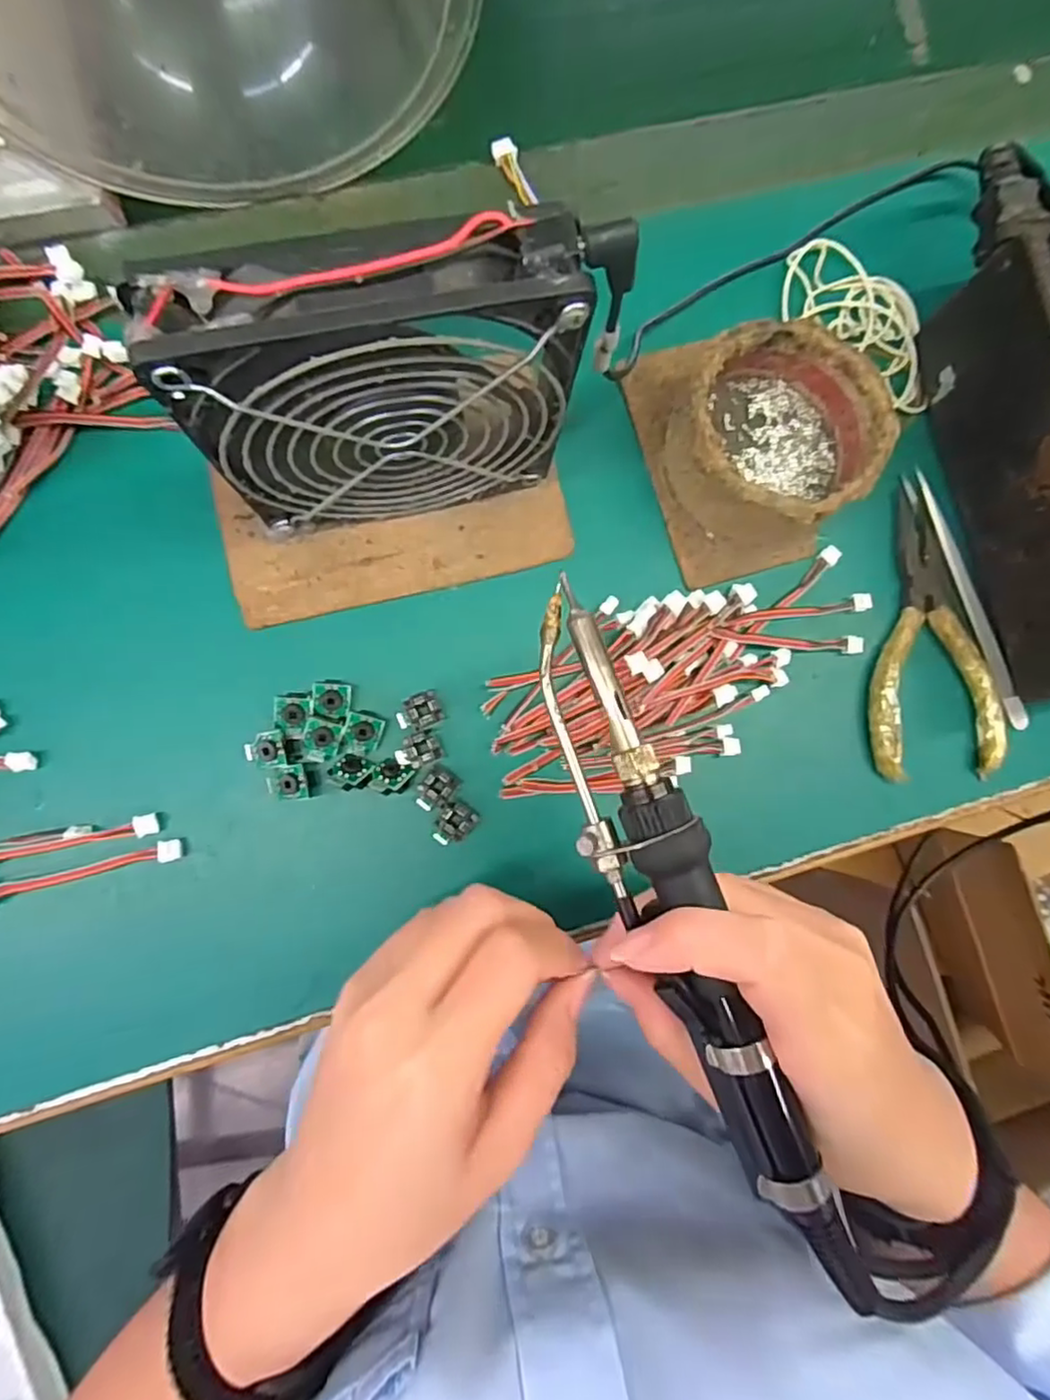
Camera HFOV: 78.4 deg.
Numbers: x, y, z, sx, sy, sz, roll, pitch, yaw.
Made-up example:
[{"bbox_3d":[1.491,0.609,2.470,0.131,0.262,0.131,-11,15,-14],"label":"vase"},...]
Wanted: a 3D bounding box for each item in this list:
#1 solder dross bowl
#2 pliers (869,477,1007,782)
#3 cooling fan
[{"bbox_3d":[0.104,-0.112,0.275,0.084,0.040,0.080,0,84,-4],"label":"solder dross bowl"},{"bbox_3d":[0.183,-0.031,0.292,0.059,0.013,0.131,-1,84,-4],"label":"pliers"},{"bbox_3d":[-0.040,-0.097,0.219,0.123,0.126,0.026,-11,85,-5],"label":"cooling fan"}]

